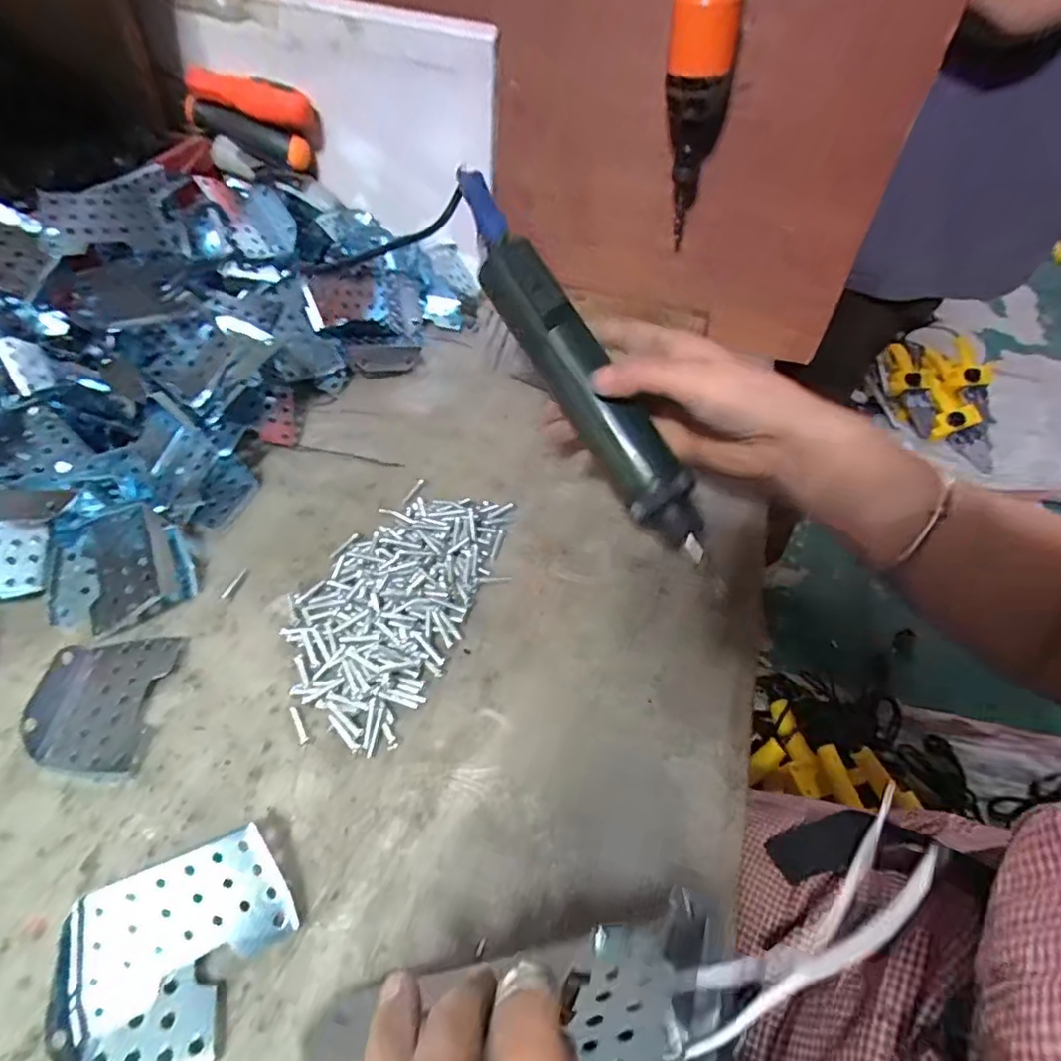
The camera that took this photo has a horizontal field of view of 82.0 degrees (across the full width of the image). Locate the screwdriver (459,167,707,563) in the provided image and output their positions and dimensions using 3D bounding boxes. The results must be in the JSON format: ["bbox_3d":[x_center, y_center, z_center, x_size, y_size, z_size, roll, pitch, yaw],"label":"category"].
[{"bbox_3d":[0.022,-0.101,0.366,0.036,0.039,0.264,-29,84,-25],"label":"screwdriver"}]

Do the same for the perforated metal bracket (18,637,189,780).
[{"bbox_3d":[-0.208,0.080,0.291,0.058,0.017,0.069,-2,48,-4],"label":"perforated metal bracket"}]

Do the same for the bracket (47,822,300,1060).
[{"bbox_3d":[-0.128,0.156,0.225,0.074,0.020,0.064,-22,53,-20],"label":"bracket"}]

